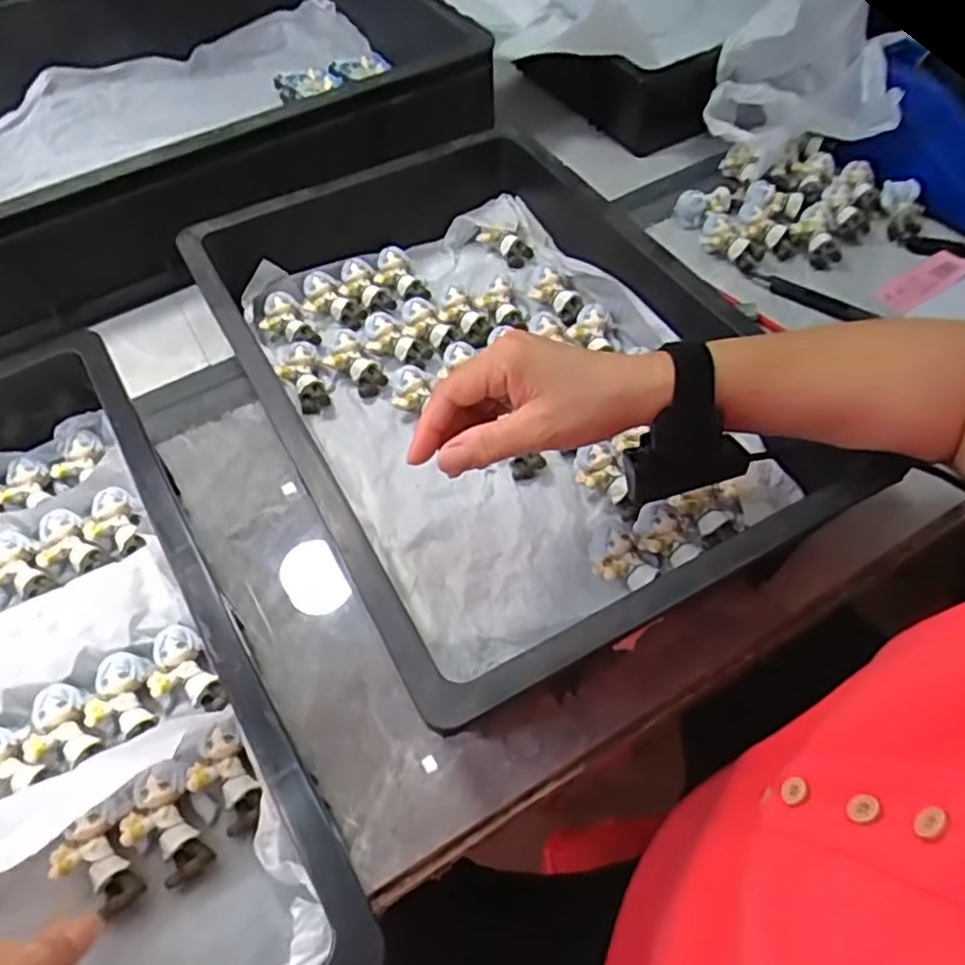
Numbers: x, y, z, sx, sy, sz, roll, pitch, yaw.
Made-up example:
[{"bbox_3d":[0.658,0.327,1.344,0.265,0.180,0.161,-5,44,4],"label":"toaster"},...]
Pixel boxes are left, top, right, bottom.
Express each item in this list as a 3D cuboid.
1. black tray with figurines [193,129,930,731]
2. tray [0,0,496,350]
[{"bbox_3d":[-0.006,-0.083,0.506,0.290,0.098,0.463,-26,59,-14],"label":"black tray with figurines"},{"bbox_3d":[-0.309,-0.354,0.670,0.575,0.138,0.374,-22,58,-12],"label":"tray"}]

